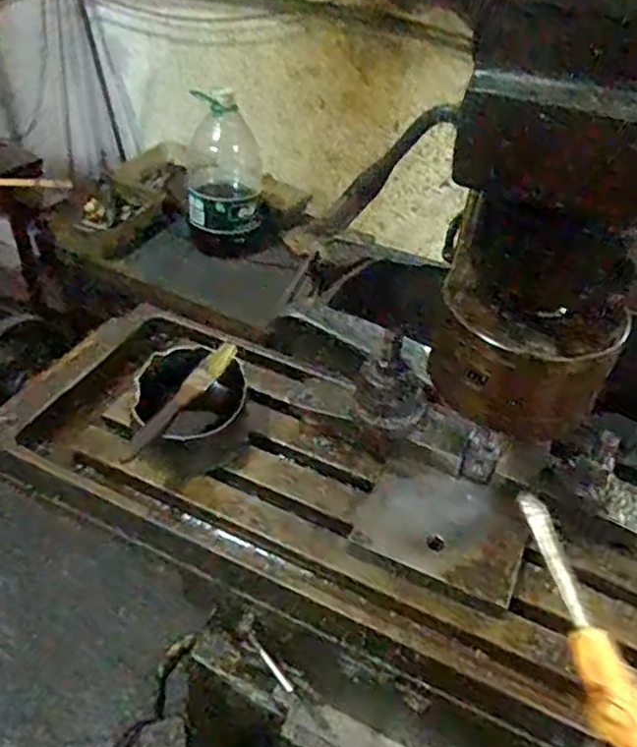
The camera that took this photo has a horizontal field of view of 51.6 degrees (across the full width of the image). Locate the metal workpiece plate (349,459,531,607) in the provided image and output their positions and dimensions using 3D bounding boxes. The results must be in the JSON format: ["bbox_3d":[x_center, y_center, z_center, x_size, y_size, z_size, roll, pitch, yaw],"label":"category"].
[{"bbox_3d":[0.103,0.120,0.533,0.126,0.010,0.100,20,45,15],"label":"metal workpiece plate"}]

